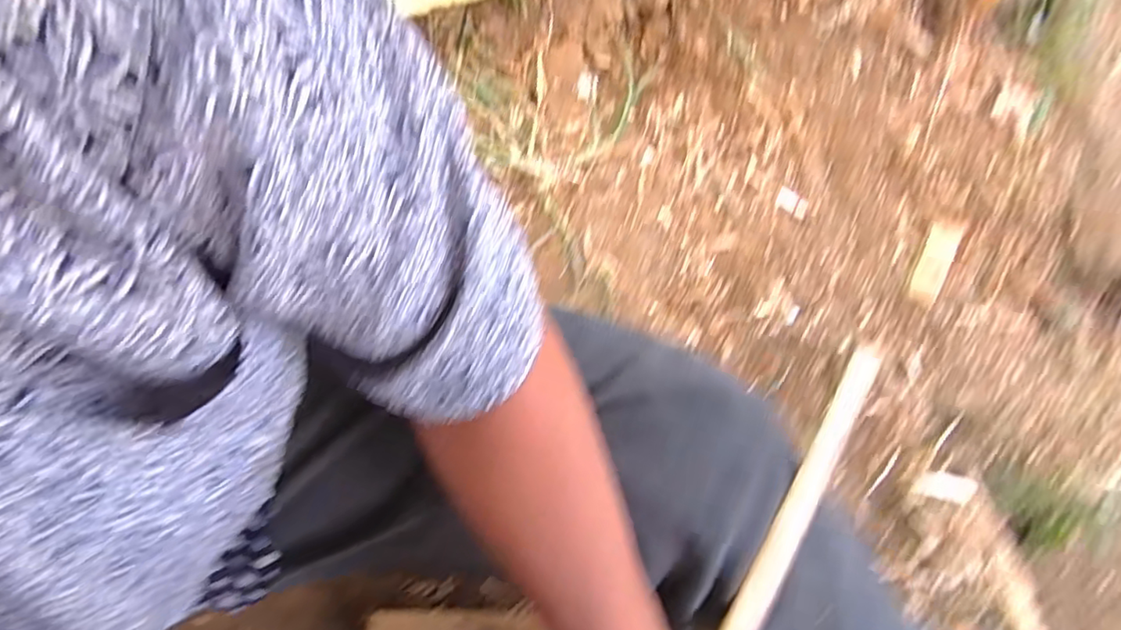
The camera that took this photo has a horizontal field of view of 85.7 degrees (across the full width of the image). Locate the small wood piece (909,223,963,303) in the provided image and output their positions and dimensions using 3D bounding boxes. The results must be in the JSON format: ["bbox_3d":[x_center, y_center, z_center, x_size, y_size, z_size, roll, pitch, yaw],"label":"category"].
[{"bbox_3d":[0.420,-0.058,0.678,0.039,0.006,0.099,28,79,-8],"label":"small wood piece"}]

